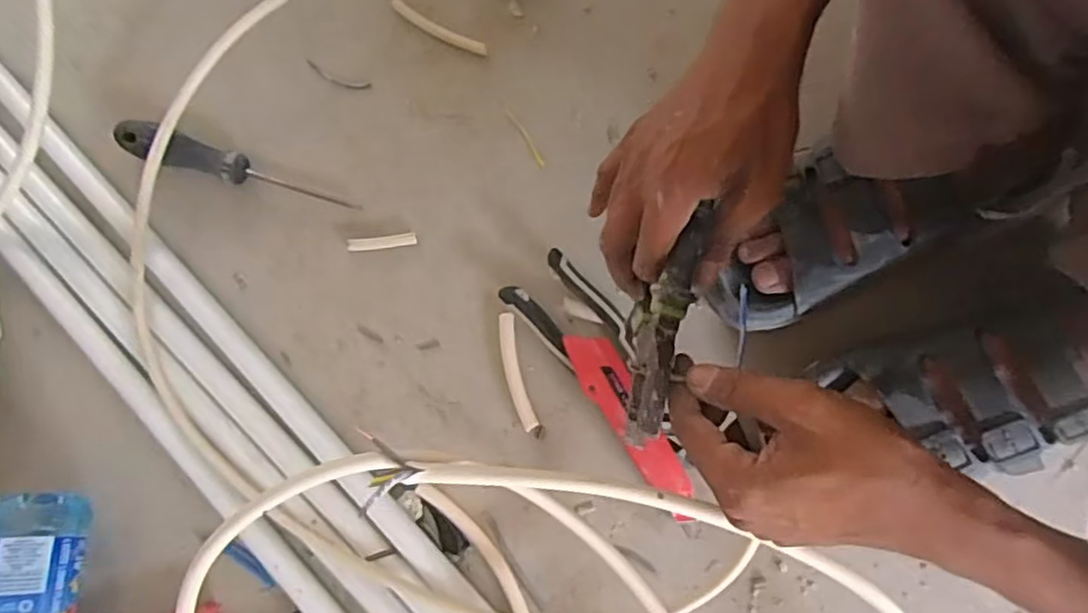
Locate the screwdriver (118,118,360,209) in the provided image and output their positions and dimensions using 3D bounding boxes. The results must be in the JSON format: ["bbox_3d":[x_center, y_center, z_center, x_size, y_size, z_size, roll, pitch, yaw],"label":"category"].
[{"bbox_3d":[-0.241,-0.108,0.523,0.192,0.021,0.027,16,79,4],"label":"screwdriver"}]

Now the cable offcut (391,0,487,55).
[{"bbox_3d":[-0.087,-0.229,0.553,0.086,0.009,0.014,28,80,6],"label":"cable offcut"}]

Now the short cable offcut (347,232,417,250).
[{"bbox_3d":[-0.126,-0.051,0.519,0.052,0.004,0.011,-5,78,0],"label":"short cable offcut"}]

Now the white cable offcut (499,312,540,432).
[{"bbox_3d":[-0.021,0.048,0.497,0.016,0.006,0.086,-15,79,-2],"label":"white cable offcut"}]

